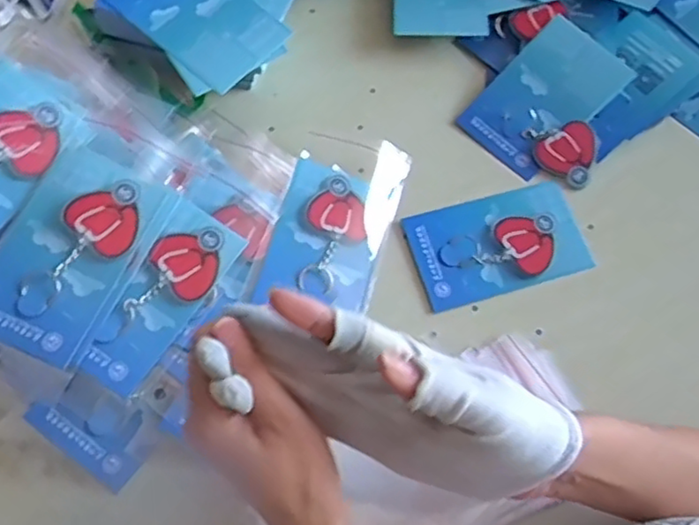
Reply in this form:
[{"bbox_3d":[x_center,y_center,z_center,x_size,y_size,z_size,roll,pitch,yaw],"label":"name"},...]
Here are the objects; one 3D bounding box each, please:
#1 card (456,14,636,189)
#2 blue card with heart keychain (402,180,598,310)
[{"bbox_3d":[0.176,-0.132,0.553,0.105,0.016,0.135,41,73,13],"label":"card"},{"bbox_3d":[0.116,-0.017,0.513,0.133,0.007,0.080,-15,70,-8],"label":"blue card with heart keychain"}]

